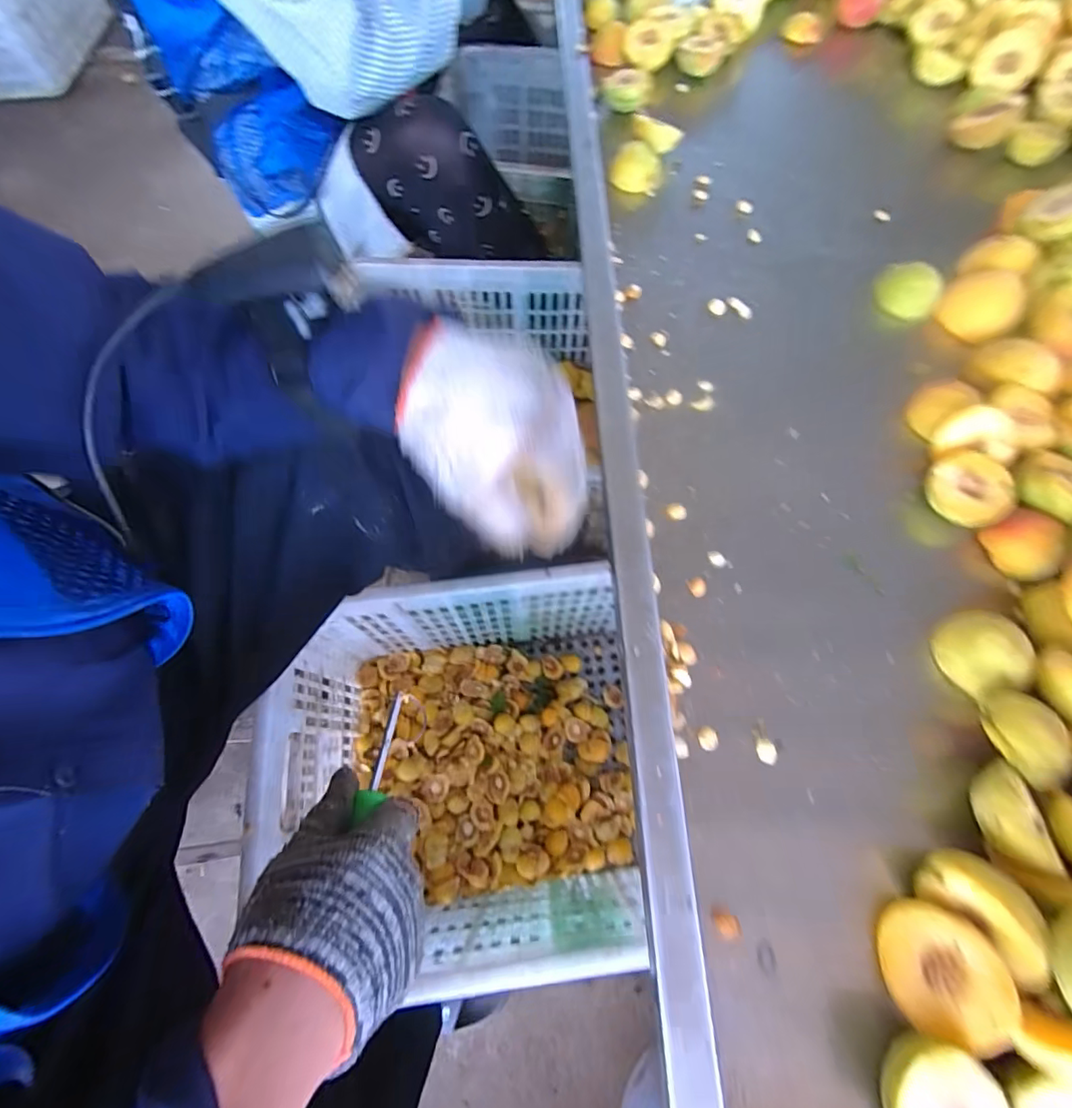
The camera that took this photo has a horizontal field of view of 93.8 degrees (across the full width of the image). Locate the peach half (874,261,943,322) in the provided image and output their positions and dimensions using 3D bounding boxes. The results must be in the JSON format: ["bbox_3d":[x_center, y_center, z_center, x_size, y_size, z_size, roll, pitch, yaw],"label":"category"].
[{"bbox_3d":[0.372,-0.266,0.503,0.059,0.023,0.055,32,73,14],"label":"peach half"}]

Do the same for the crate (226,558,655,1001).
[{"bbox_3d":[-0.066,0.233,0.595,0.372,0.285,0.334,-6,68,-1],"label":"crate"}]

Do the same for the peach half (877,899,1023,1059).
[{"bbox_3d":[0.238,0.243,0.291,0.030,0.060,0.059,33,58,-31],"label":"peach half"}]

